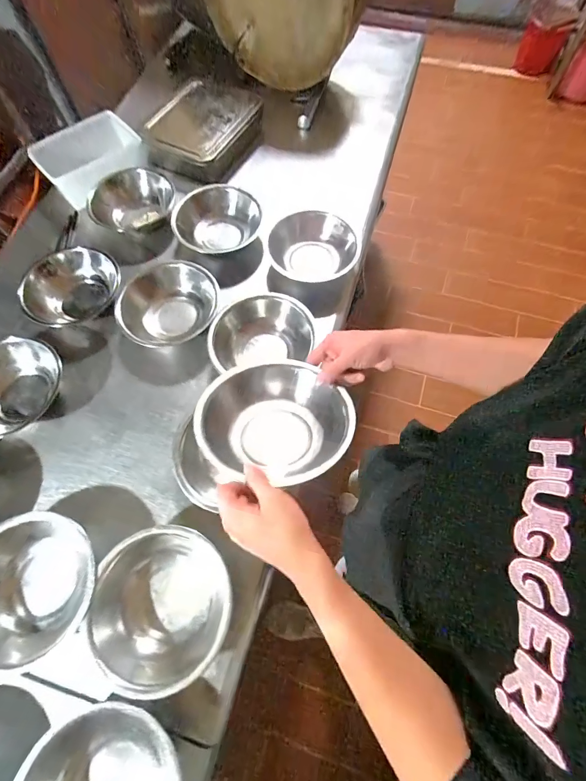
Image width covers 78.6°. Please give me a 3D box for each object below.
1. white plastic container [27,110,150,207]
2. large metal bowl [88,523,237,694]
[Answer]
[{"bbox_3d":[-0.473,-0.549,0.846,0.224,0.088,0.120,-37,72,-13],"label":"white plastic container"},{"bbox_3d":[-0.182,0.299,0.507,0.177,0.064,0.188,0,68,0],"label":"large metal bowl"}]

